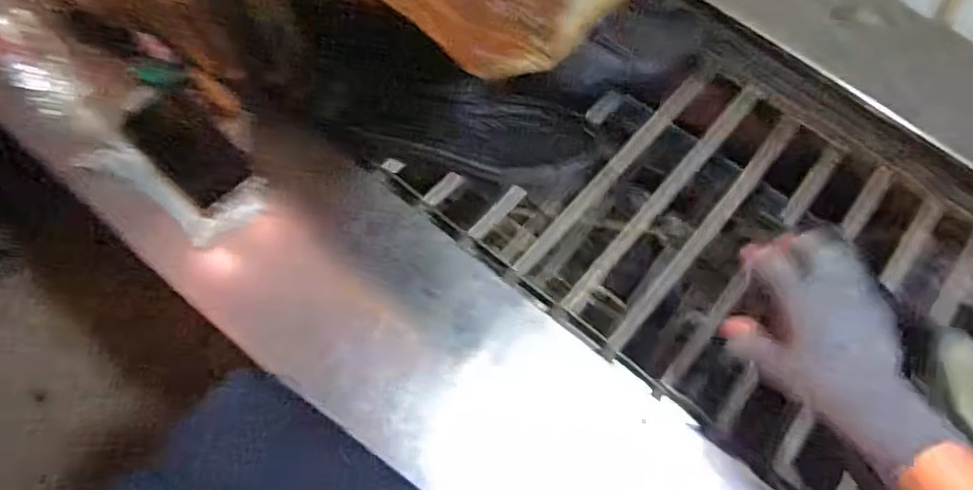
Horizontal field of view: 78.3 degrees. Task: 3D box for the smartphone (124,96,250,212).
[{"bbox_3d":[-0.331,-0.108,0.667,0.081,0.011,0.128,-40,100,8],"label":"smartphone"}]

